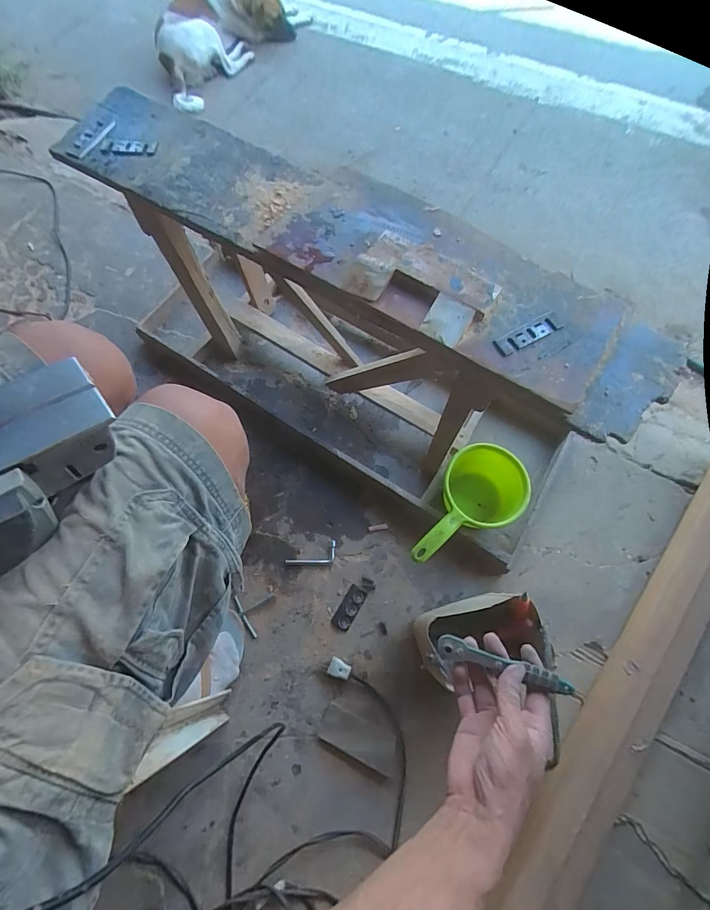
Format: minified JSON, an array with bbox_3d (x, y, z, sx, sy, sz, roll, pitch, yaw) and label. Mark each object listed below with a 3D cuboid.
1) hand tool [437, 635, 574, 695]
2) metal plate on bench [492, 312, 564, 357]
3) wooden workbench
[{"bbox_3d":[0.162,0.229,0.450,0.142,0.010,0.027,11,70,14],"label":"hand tool"},{"bbox_3d":[0.197,-0.138,0.468,0.080,0.007,0.024,-28,71,-9],"label":"metal plate on bench"},{"bbox_3d":[-0.036,-0.218,0.736,0.913,0.457,0.314,31,73,13],"label":"wooden workbench"}]

